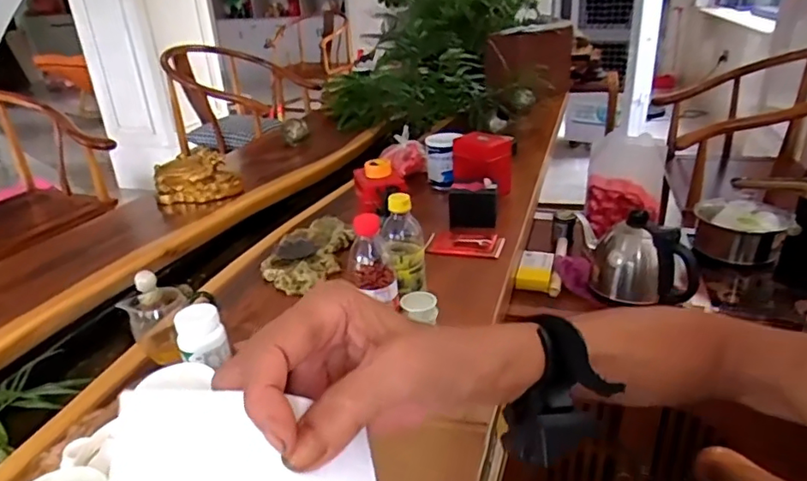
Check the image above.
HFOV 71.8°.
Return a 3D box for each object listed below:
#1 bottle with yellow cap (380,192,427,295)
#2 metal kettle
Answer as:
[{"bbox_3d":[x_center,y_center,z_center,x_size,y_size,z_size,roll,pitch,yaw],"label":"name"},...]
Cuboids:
[{"bbox_3d":[0.003,0.049,0.819,0.060,0.237,0.073,-2,25,3],"label":"bottle with yellow cap"},{"bbox_3d":[0.418,0.027,1.005,0.212,0.150,0.161,10,28,25],"label":"metal kettle"}]

